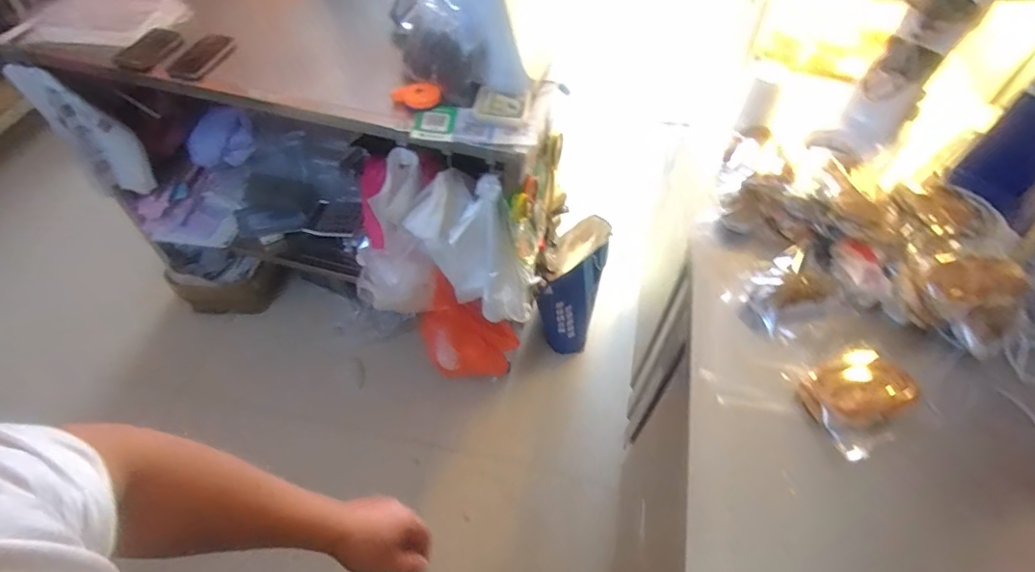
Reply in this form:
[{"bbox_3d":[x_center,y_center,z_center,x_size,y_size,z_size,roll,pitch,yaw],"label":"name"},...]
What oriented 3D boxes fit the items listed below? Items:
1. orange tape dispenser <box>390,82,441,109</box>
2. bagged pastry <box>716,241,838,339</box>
[{"bbox_3d":[-0.206,-0.387,1.090,0.097,0.034,0.042,-12,55,-11],"label":"orange tape dispenser"},{"bbox_3d":[0.449,0.013,0.893,0.155,0.080,0.132,-22,57,-18],"label":"bagged pastry"}]

